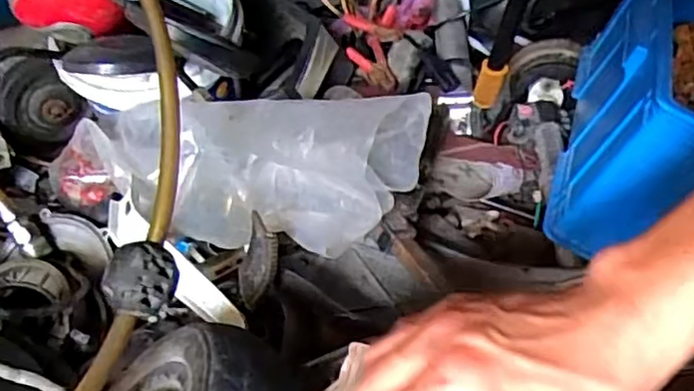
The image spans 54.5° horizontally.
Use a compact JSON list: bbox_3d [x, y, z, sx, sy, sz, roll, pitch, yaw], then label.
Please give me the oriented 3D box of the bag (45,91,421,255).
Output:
[{"bbox_3d":[-0.119,-0.021,0.580,0.396,0.109,0.096,2,35,35],"label":"bag"}]

